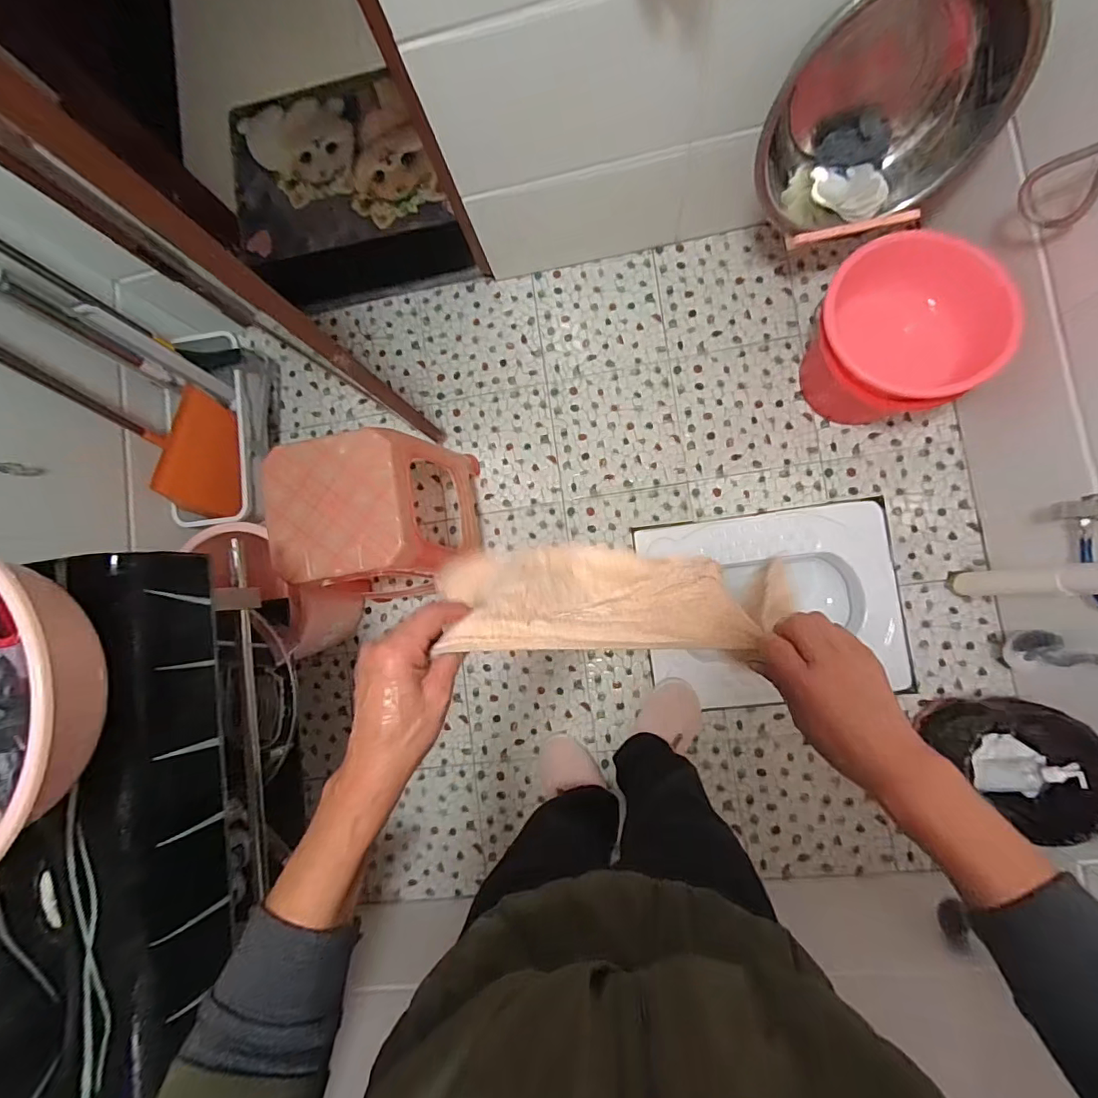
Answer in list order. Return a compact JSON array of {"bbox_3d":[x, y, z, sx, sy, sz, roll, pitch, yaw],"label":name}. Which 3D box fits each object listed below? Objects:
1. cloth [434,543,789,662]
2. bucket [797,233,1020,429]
[{"bbox_3d":[0.068,0.039,0.453,0.304,0.170,0.089,2,86,8],"label":"cloth"},{"bbox_3d":[0.662,-0.394,1.049,0.289,0.296,0.290,-1,86,8],"label":"bucket"}]

